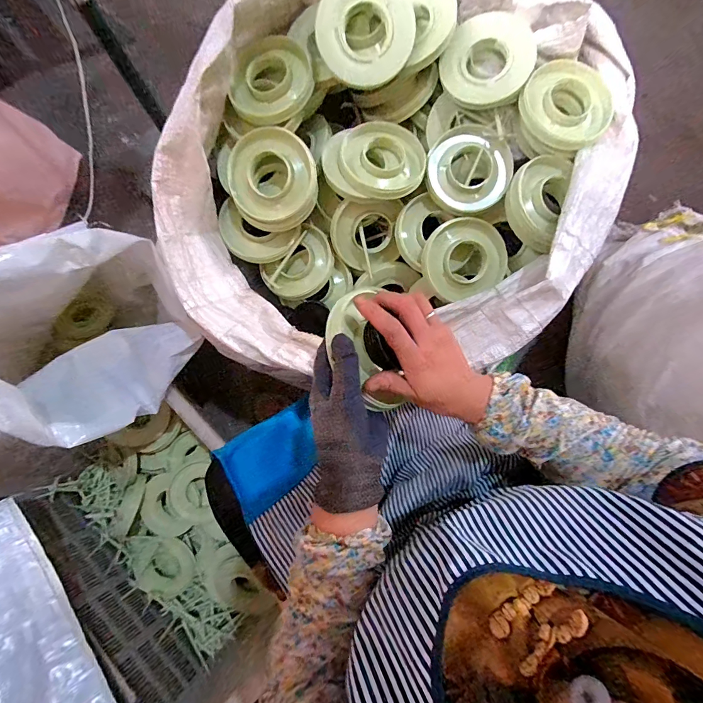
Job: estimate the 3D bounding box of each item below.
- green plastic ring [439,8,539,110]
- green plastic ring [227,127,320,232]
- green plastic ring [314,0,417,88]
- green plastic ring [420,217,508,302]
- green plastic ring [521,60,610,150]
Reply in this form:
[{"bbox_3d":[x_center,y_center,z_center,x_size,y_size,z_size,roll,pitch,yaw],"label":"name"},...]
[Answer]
[{"bbox_3d":[0.199,-0.422,0.532,0.124,0.016,0.119,3,110,9],"label":"green plastic ring"},{"bbox_3d":[-0.117,-0.256,0.554,0.129,0.023,0.137,-1,116,-2],"label":"green plastic ring"},{"bbox_3d":[0.021,-0.436,0.499,0.130,0.018,0.121,0,111,-1],"label":"green plastic ring"},{"bbox_3d":[0.174,-0.144,0.579,0.123,0.031,0.123,-1,99,-5],"label":"green plastic ring"},{"bbox_3d":[0.319,-0.366,0.550,0.127,0.025,0.127,0,91,-6],"label":"green plastic ring"}]

